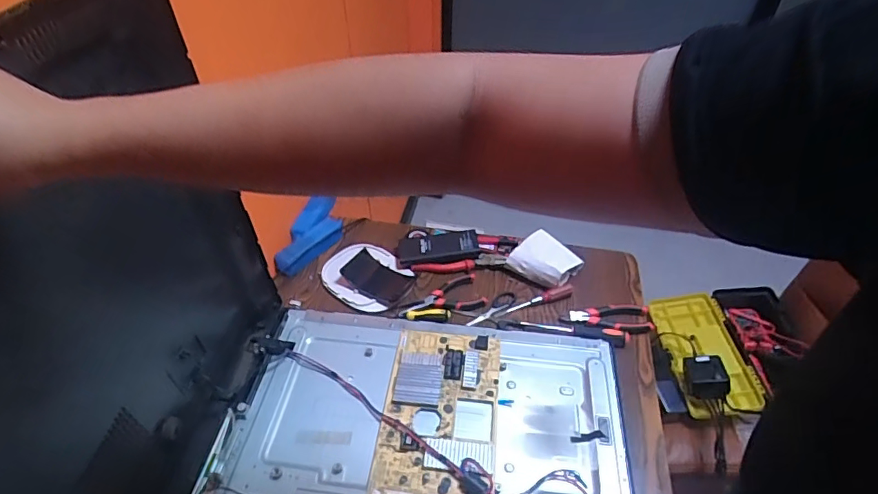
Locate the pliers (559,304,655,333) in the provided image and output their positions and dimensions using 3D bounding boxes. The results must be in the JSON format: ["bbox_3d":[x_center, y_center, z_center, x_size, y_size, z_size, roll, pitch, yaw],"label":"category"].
[{"bbox_3d":[0.295,0.124,0.867,0.148,0.021,0.061,-2,45,-1],"label":"pliers"}]

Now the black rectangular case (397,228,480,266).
[{"bbox_3d":[-0.003,0.003,0.984,0.159,0.038,0.065,-6,44,11],"label":"black rectangular case"}]

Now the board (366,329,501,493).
[{"bbox_3d":[0.001,0.242,0.745,0.164,0.018,0.267,5,45,5],"label":"board"}]

